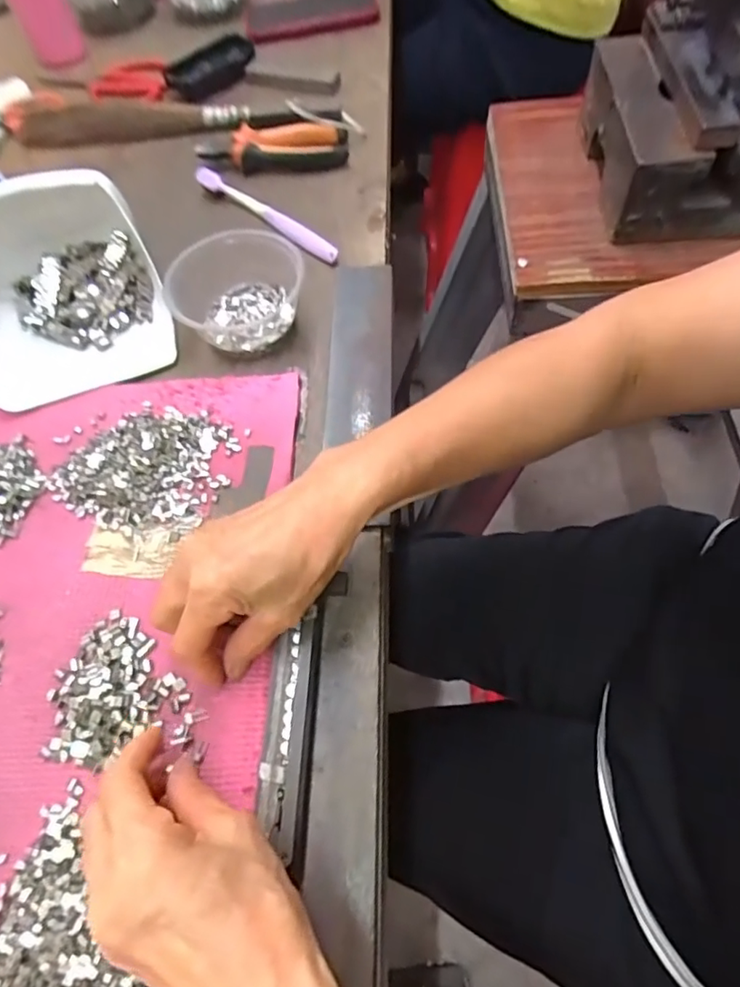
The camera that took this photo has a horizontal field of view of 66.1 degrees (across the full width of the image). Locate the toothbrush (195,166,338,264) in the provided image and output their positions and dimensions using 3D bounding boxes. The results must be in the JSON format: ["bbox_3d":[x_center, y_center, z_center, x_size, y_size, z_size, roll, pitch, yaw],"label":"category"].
[{"bbox_3d":[-0.099,-0.265,0.533,0.185,0.011,0.014,37,71,22],"label":"toothbrush"}]

